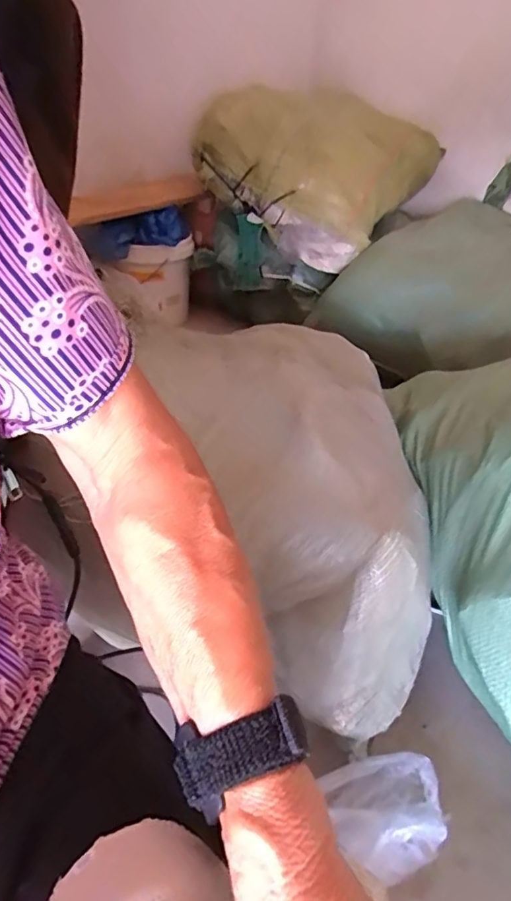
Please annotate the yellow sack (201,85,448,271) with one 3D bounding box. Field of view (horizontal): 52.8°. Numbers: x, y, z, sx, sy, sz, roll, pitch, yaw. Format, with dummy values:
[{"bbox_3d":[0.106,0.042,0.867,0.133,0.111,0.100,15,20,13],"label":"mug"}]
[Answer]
[{"bbox_3d":[0.259,-0.957,1.731,0.588,0.357,0.829,24,43,24],"label":"yellow sack"}]

